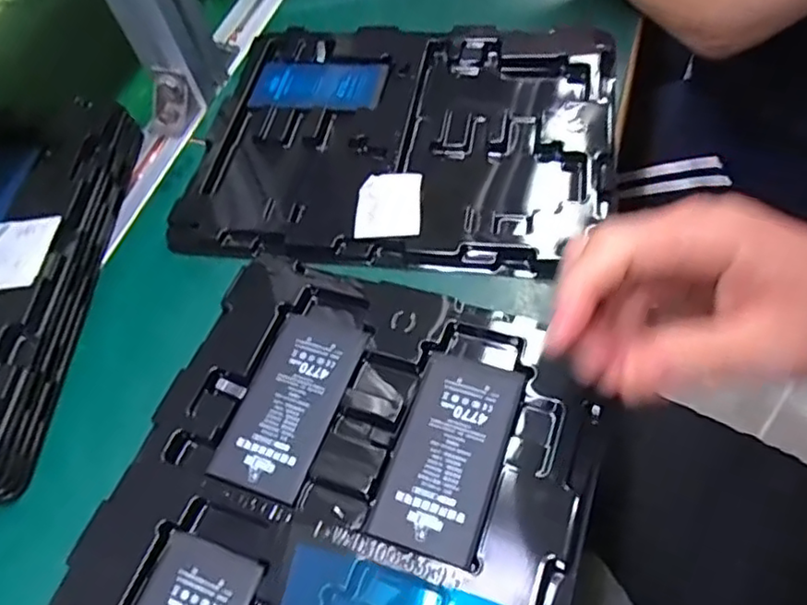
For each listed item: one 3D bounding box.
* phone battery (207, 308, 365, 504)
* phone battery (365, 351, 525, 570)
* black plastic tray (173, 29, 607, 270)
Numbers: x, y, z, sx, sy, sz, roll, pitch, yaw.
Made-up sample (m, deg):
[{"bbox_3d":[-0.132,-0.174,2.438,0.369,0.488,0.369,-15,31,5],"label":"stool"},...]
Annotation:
[{"bbox_3d":[-0.057,0.048,0.336,0.051,0.006,0.106,13,61,18],"label":"phone battery"},{"bbox_3d":[0.022,0.071,0.308,0.050,0.005,0.098,13,61,18],"label":"phone battery"},{"bbox_3d":[-0.002,-0.117,0.431,0.273,0.019,0.213,3,58,12],"label":"black plastic tray"}]

